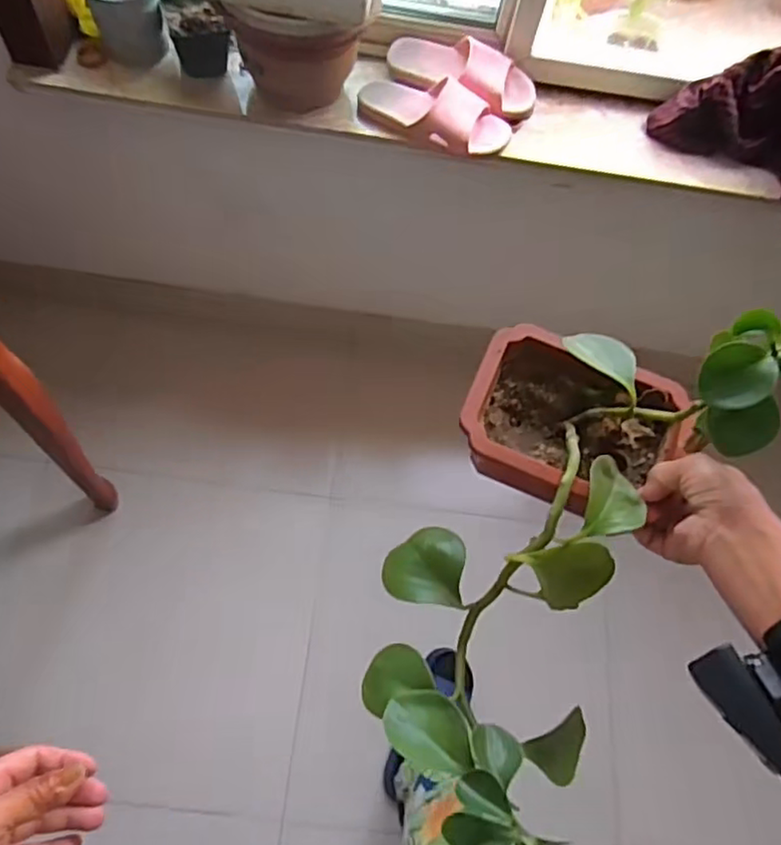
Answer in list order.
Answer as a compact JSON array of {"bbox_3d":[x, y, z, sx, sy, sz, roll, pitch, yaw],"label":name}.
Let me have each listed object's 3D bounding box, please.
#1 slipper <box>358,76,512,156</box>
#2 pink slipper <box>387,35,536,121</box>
[{"bbox_3d":[0.064,-0.483,0.991,0.243,0.059,0.094,27,66,9],"label":"slipper"},{"bbox_3d":[0.112,-0.553,1.021,0.243,0.081,0.108,27,66,9],"label":"pink slipper"}]

